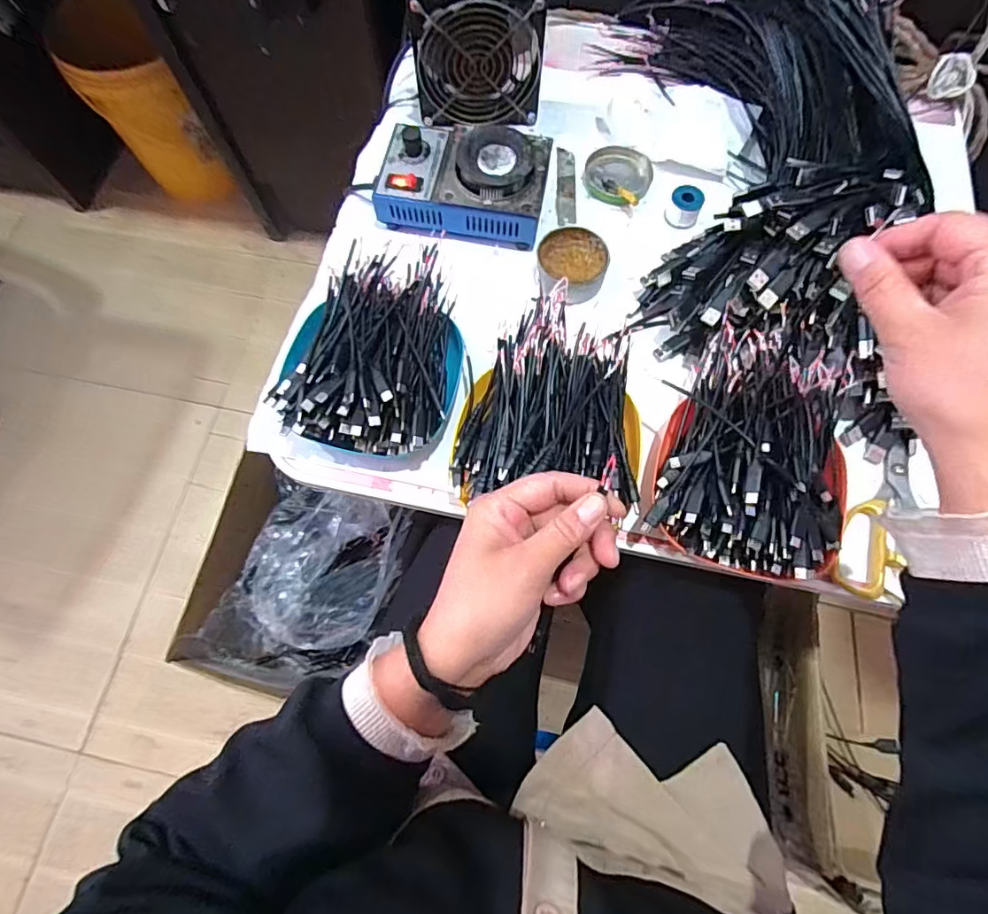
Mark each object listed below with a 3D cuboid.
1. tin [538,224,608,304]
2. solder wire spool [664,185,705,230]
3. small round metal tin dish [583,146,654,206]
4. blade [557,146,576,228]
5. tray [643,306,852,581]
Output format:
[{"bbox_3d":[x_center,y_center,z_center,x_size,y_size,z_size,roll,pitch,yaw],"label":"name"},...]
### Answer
[{"bbox_3d":[0.071,-0.175,0.490,0.060,0.026,0.070,4,72,2],"label":"tin"},{"bbox_3d":[0.181,-0.236,0.507,0.030,0.026,0.025,23,74,8],"label":"solder wire spool"},{"bbox_3d":[0.123,-0.281,0.532,0.065,0.018,0.066,0,72,1],"label":"small round metal tin dish"},{"bbox_3d":[0.072,-0.270,0.534,0.018,0.004,0.095,2,72,1],"label":"blade"},{"bbox_3d":[0.195,-0.008,0.403,0.137,0.073,0.186,14,73,5],"label":"tray"}]

